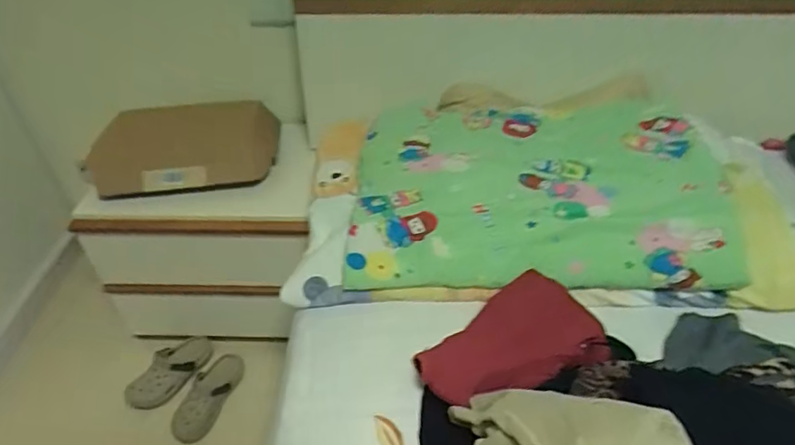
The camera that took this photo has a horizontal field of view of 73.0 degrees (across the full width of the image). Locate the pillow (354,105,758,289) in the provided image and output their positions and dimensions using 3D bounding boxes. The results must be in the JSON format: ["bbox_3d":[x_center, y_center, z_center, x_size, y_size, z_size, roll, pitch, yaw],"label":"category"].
[{"bbox_3d":[0.248,-0.072,1.003,0.635,0.117,0.421,1,41,4],"label":"pillow"}]

